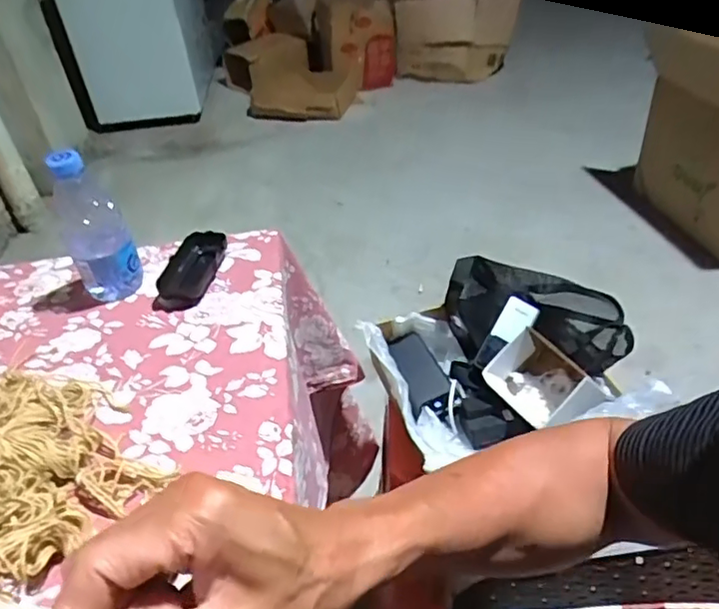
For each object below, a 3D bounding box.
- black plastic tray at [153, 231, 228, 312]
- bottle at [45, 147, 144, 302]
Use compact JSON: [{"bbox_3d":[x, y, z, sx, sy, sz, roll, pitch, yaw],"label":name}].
[{"bbox_3d":[-0.194,-0.040,0.672,0.053,0.026,0.123,3,40,9],"label":"black plastic tray"},{"bbox_3d":[-0.279,-0.077,0.612,0.063,0.158,0.050,-22,43,-19],"label":"bottle"}]

